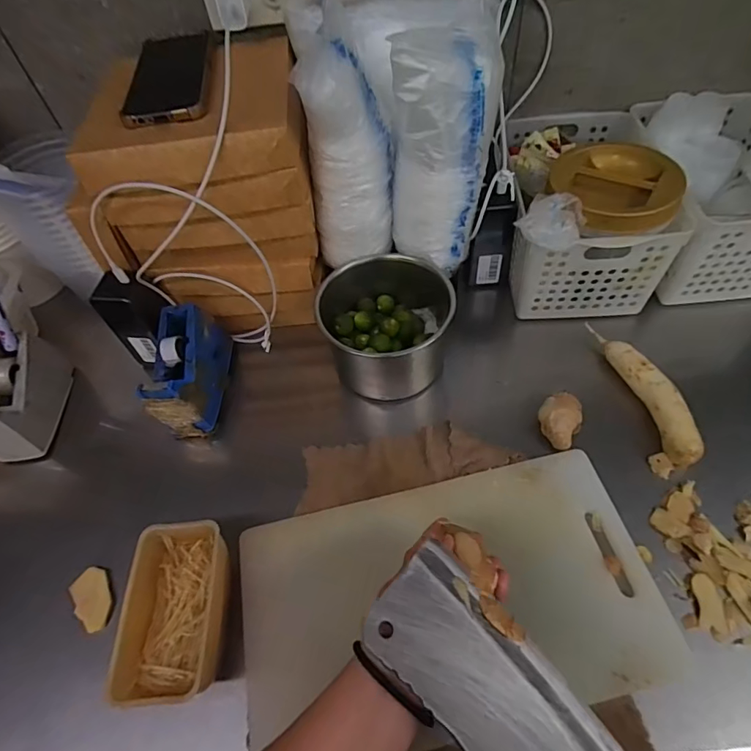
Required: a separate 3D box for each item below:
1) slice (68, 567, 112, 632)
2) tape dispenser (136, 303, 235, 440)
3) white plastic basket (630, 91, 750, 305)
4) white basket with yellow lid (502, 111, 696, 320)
[{"bbox_3d":[-0.281,0.220,0.471,0.031,0.012,0.058,-25,56,-12],"label":"slice"},{"bbox_3d":[-0.224,-0.009,0.572,0.062,0.088,0.137,-4,55,3],"label":"tape dispenser"},{"bbox_3d":[0.444,-0.237,0.619,0.190,0.146,0.262,-1,55,5],"label":"white plastic basket"},{"bbox_3d":[0.266,-0.221,0.614,0.177,0.164,0.290,4,56,8],"label":"white basket with yellow lid"}]

